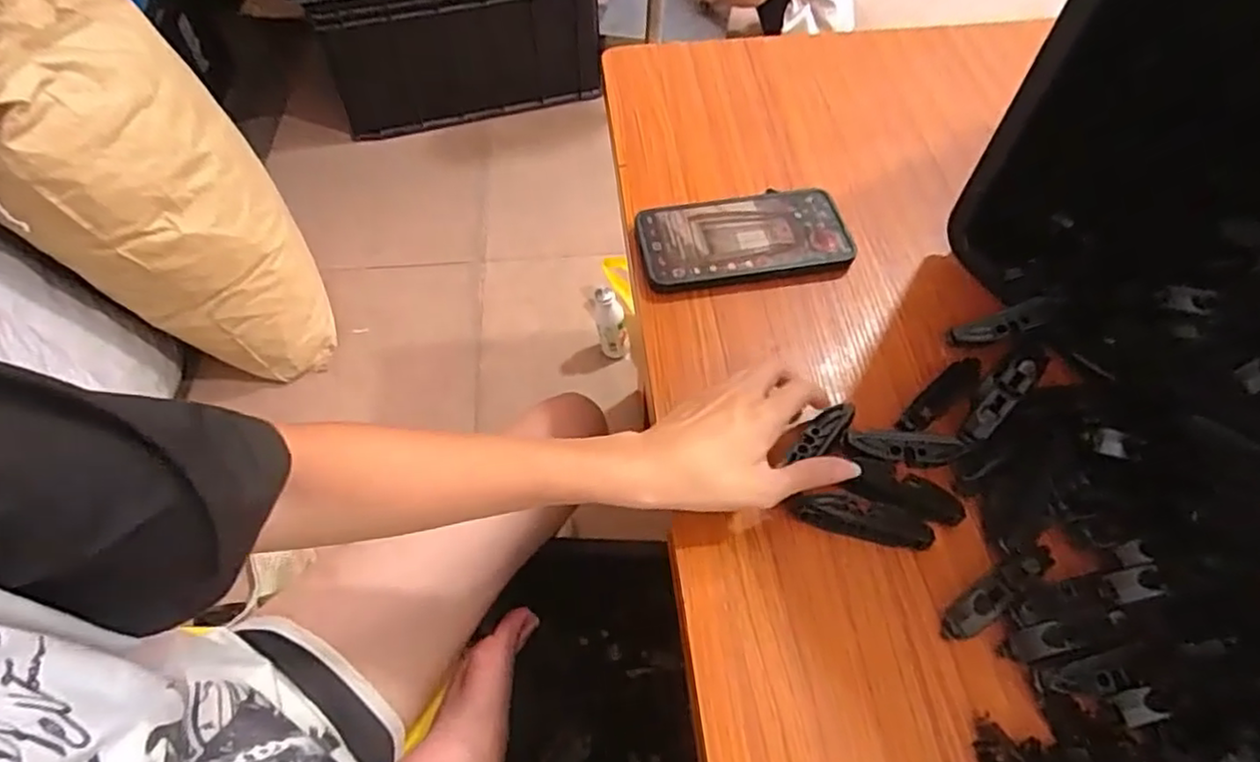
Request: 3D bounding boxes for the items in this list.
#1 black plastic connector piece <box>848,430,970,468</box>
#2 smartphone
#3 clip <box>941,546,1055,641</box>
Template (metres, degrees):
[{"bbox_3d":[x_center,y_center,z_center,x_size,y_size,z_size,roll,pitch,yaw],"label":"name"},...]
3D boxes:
[{"bbox_3d":[0.172,0.041,0.415,0.068,0.008,0.021,6,57,4],"label":"black plastic connector piece"},{"bbox_3d":[0.088,-0.109,0.523,0.160,0.018,0.082,-8,57,-5],"label":"smartphone"},{"bbox_3d":[0.205,0.115,0.371,0.078,0.021,0.018,-30,62,-18],"label":"clip"}]

